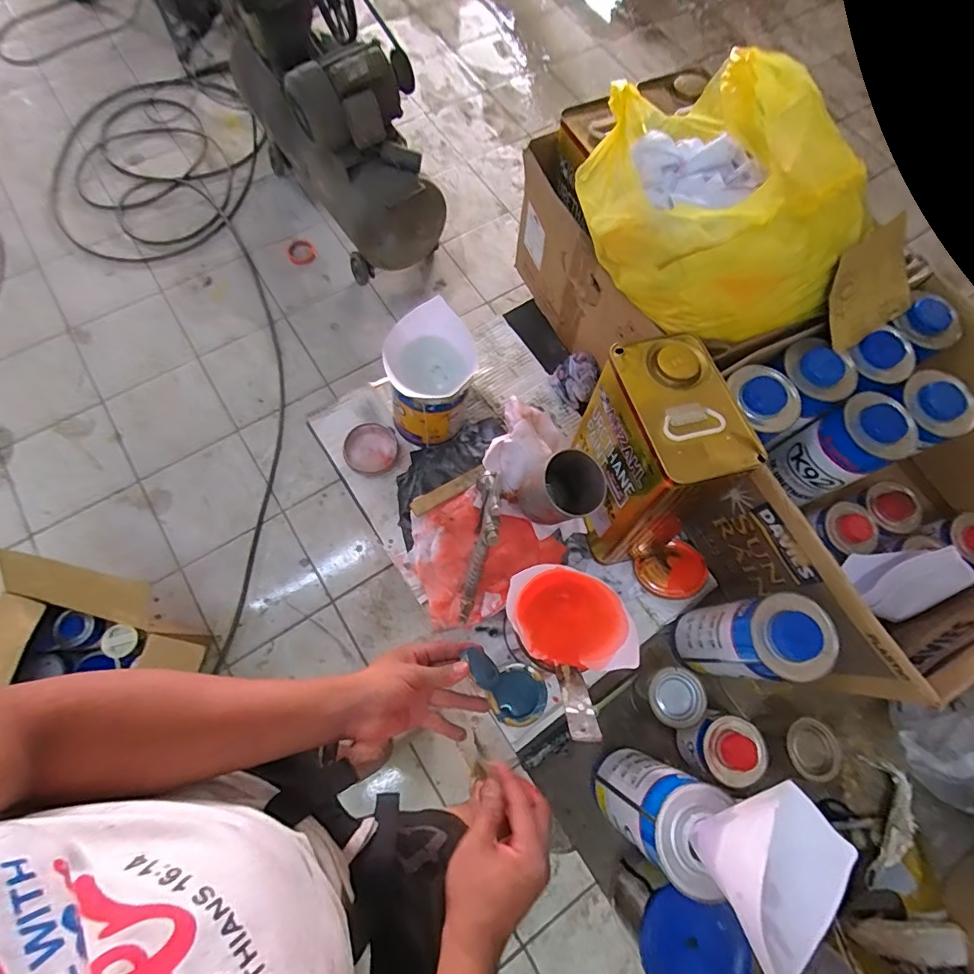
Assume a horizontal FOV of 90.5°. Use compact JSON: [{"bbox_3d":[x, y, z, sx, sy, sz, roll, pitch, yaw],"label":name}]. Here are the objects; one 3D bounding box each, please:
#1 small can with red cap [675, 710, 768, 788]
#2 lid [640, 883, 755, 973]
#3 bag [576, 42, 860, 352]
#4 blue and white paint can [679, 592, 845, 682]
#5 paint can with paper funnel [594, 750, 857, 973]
[{"bbox_3d":[0.270,0.300,0.560,0.064,0.073,0.068,1,71,-2],"label":"small can with red cap"},{"bbox_3d":[0.196,0.438,0.451,0.097,0.012,0.089,1,71,-2],"label":"lid"},{"bbox_3d":[0.270,-0.310,0.516,0.275,0.142,0.272,43,75,11],"label":"bag"},{"bbox_3d":[0.287,0.171,0.541,0.070,0.184,0.077,1,71,-2],"label":"blue and white paint can"},{"bbox_3d":[0.200,0.303,0.436,0.114,0.253,0.111,33,73,8],"label":"paint can with paper funnel"}]

